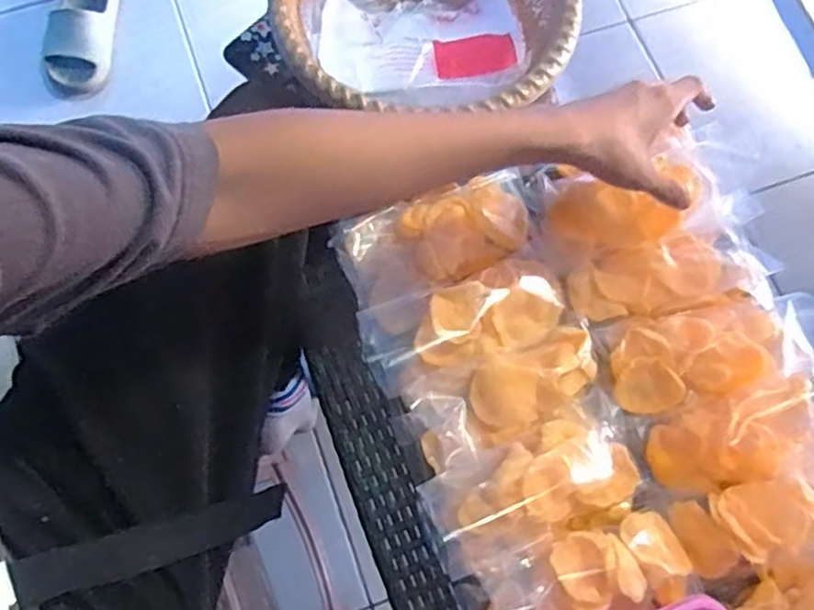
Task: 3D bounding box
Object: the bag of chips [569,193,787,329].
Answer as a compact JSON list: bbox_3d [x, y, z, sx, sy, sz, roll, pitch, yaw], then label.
[{"bbox_3d":[0.244,-0.029,0.625,0.183,0.050,0.086,-24,75,-9],"label":"bag of chips"}]

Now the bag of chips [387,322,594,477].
[{"bbox_3d":[0.082,0.083,0.598,0.183,0.051,0.081,-22,75,-8],"label":"bag of chips"}]

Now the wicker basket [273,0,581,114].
[{"bbox_3d":[0.019,-0.277,0.665,0.255,0.115,0.228,7,73,0],"label":"wicker basket"}]

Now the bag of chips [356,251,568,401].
[{"bbox_3d":[0.054,0.018,0.619,0.188,0.049,0.087,-20,75,-8],"label":"bag of chips"}]

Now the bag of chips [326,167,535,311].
[{"bbox_3d":[0.029,-0.063,0.643,0.180,0.034,0.103,-22,75,-8],"label":"bag of chips"}]

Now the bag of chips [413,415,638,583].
[{"bbox_3d":[0.107,0.153,0.566,0.185,0.059,0.090,-22,75,-8],"label":"bag of chips"}]

